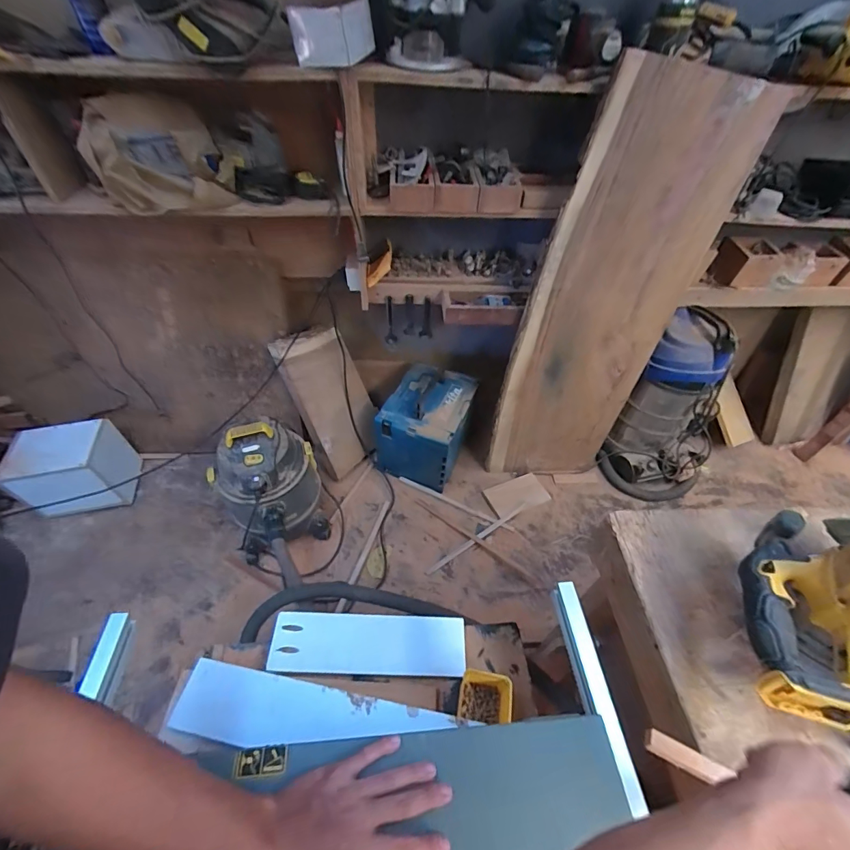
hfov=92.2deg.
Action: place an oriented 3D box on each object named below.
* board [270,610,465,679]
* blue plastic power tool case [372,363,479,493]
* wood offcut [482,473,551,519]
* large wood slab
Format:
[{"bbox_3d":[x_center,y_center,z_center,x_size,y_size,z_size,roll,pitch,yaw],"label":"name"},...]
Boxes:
[{"bbox_3d":[-0.105,0.407,0.762,0.352,0.014,0.105,1,47,-1],"label":"board"},{"bbox_3d":[0.011,0.000,1.671,0.316,0.303,0.395,19,50,15],"label":"blue plastic power tool case"},{"bbox_3d":[0.359,0.279,1.627,0.238,0.021,0.141,-17,51,-17],"label":"wood offcut"},{"bbox_3d":[0.545,-0.309,1.333,0.516,1.302,0.073,1,42,-5],"label":"large wood slab"}]

